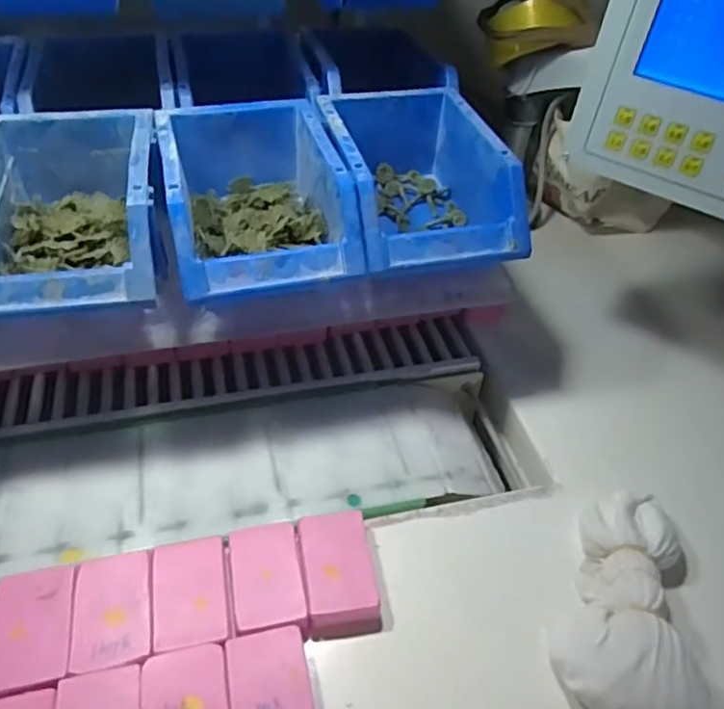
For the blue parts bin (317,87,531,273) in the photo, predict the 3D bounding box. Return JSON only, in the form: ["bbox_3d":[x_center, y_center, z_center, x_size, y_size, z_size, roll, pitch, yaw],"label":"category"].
[{"bbox_3d":[0.039,-0.137,0.502,0.124,0.075,0.183,-9,45,-13],"label":"blue parts bin"}]

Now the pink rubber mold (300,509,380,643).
[{"bbox_3d":[-0.015,0.140,0.410,0.045,0.018,0.075,-5,44,-9],"label":"pink rubber mold"}]

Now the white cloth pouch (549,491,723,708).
[{"bbox_3d":[0.163,0.151,0.392,0.084,0.042,0.159,7,44,4],"label":"white cloth pouch"}]

